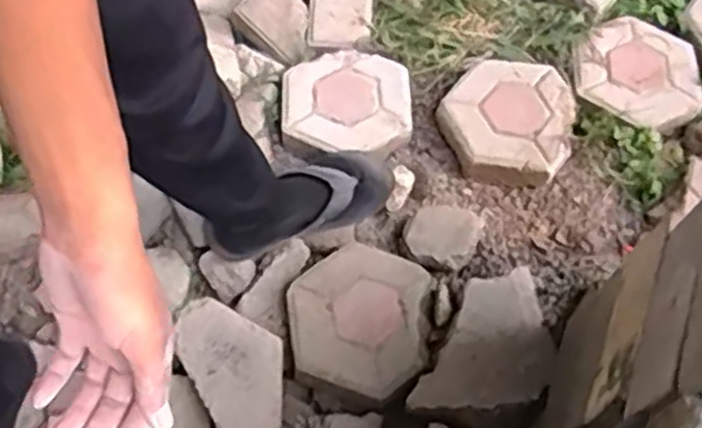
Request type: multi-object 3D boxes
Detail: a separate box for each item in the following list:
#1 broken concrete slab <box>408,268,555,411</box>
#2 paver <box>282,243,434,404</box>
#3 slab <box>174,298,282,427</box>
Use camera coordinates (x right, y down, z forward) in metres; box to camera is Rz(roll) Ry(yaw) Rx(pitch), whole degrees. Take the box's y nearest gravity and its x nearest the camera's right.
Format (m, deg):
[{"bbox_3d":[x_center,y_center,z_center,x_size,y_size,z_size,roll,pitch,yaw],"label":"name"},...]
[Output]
[{"bbox_3d":[0.189,0.172,0.968,0.139,0.032,0.221,26,68,13],"label":"broken concrete slab"},{"bbox_3d":[0.009,0.142,1.007,0.179,0.045,0.204,6,65,5],"label":"paver"},{"bbox_3d":[-0.144,0.198,0.958,0.117,0.034,0.189,-26,65,-11],"label":"slab"}]

